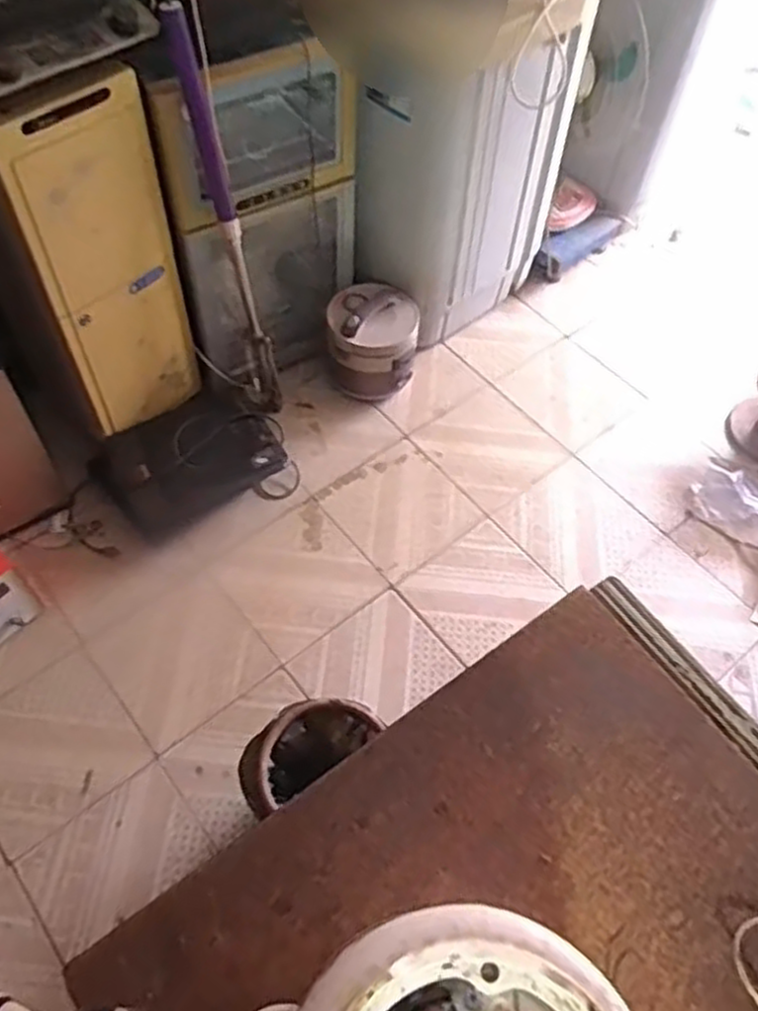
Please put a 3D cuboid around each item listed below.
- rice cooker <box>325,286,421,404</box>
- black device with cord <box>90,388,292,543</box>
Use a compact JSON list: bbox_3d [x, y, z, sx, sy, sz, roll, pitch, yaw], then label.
[{"bbox_3d":[-0.016,-0.382,1.819,0.208,0.234,0.182,5,58,0],"label":"rice cooker"},{"bbox_3d":[-0.419,-0.098,1.675,0.361,0.144,0.236,-30,64,-20],"label":"black device with cord"}]

